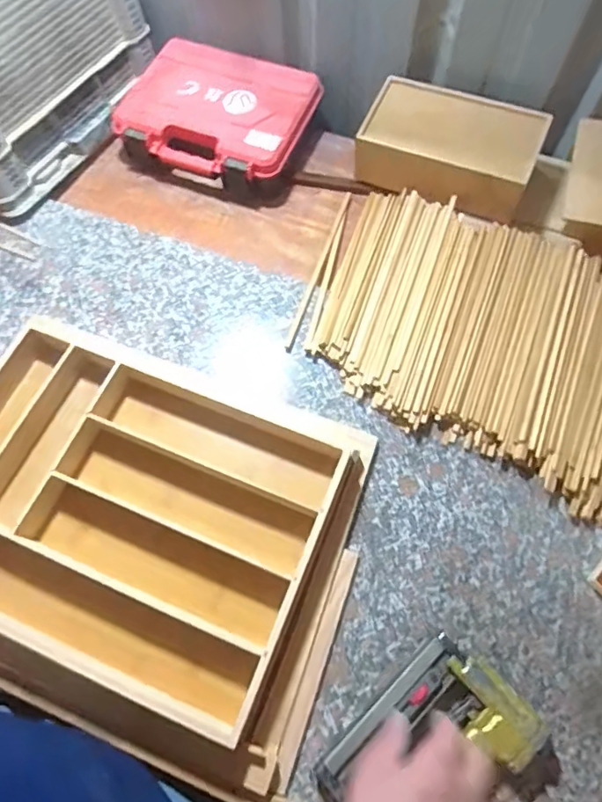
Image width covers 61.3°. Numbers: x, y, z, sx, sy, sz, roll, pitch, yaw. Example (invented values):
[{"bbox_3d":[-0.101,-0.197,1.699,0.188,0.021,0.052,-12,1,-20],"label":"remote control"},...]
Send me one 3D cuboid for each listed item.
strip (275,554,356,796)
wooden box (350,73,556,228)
[{"bbox_3d":[0.018,0.278,0.541,0.025,0.011,0.233,19,68,8],"label":"strip"},{"bbox_3d":[0.215,-0.372,0.776,0.256,0.126,0.142,25,69,11],"label":"wooden box"}]

